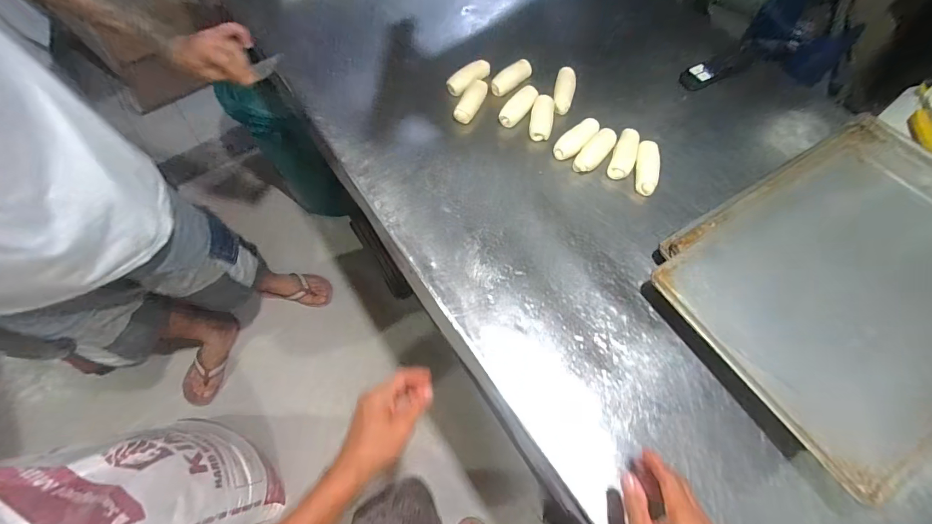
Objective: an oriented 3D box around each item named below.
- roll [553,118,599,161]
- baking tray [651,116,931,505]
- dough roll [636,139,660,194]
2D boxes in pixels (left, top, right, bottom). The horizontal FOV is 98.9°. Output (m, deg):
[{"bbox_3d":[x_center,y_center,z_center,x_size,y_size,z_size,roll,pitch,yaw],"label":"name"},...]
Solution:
[{"bbox_3d":[0.195,-0.211,0.704,0.093,0.039,0.035,-41,71,-19],"label":"roll"},{"bbox_3d":[0.570,0.003,0.560,0.554,0.046,0.361,-31,65,-11],"label":"baking tray"},{"bbox_3d":[0.309,-0.159,0.685,0.037,0.036,0.101,12,64,5],"label":"dough roll"}]

